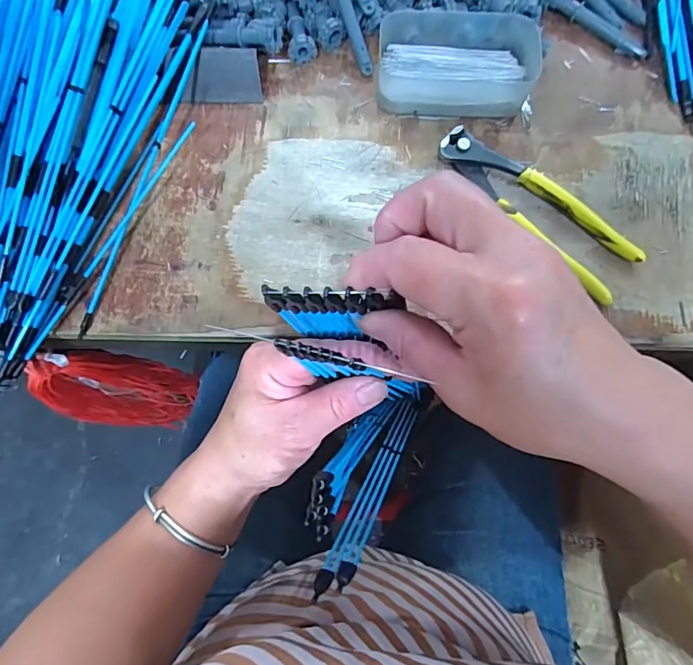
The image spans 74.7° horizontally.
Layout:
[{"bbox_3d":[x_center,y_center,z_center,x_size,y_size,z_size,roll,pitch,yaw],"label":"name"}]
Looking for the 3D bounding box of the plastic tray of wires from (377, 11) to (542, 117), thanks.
[{"bbox_3d":[0.085,-0.210,0.353,0.117,0.033,0.080,5,76,1],"label":"plastic tray of wires"}]

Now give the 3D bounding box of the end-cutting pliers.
[{"bbox_3d":[0.140,-0.094,0.337,0.045,0.018,0.164,-43,80,-10],"label":"end-cutting pliers"}]

